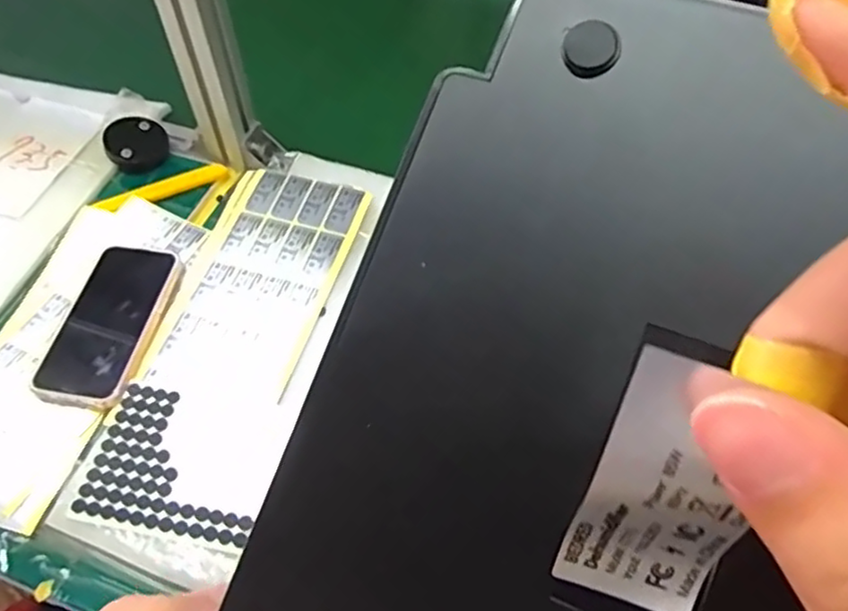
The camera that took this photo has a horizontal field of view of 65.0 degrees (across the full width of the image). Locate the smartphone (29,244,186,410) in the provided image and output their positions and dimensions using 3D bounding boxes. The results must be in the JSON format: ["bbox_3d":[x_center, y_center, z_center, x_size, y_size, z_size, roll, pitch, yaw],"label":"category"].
[{"bbox_3d":[-0.256,0.007,0.550,0.082,0.015,0.155,10,55,7],"label":"smartphone"}]

